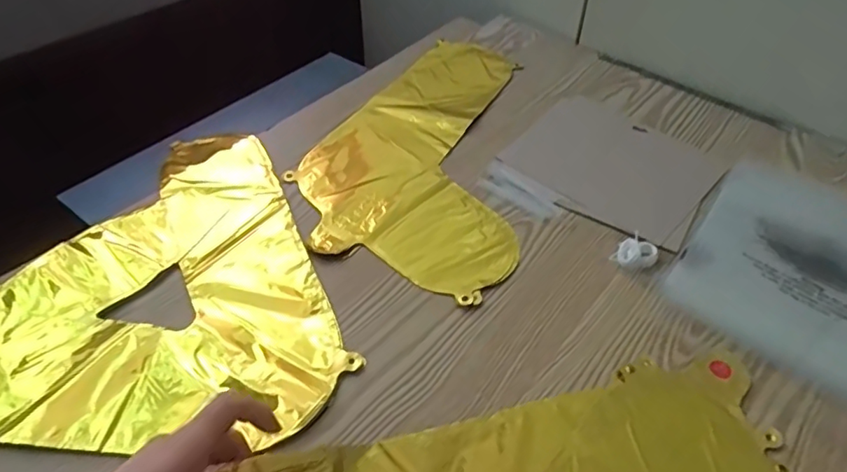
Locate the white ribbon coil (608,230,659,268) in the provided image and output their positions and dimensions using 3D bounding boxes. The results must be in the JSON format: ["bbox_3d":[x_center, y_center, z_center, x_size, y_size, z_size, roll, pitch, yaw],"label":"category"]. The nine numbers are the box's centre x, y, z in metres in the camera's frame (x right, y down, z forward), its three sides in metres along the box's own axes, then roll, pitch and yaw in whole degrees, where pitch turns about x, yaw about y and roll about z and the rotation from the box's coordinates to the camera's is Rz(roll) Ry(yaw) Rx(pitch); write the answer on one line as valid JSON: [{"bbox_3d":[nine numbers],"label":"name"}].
[{"bbox_3d":[0.190,0.014,0.497,0.030,0.016,0.037,36,54,29],"label":"white ribbon coil"}]

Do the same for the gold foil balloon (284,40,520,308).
[{"bbox_3d":[0.023,-0.106,0.622,0.234,0.007,0.404,18,47,14],"label":"gold foil balloon"}]

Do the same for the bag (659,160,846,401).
[{"bbox_3d":[0.349,0.030,0.489,0.207,0.018,0.240,30,51,24],"label":"bag"}]

